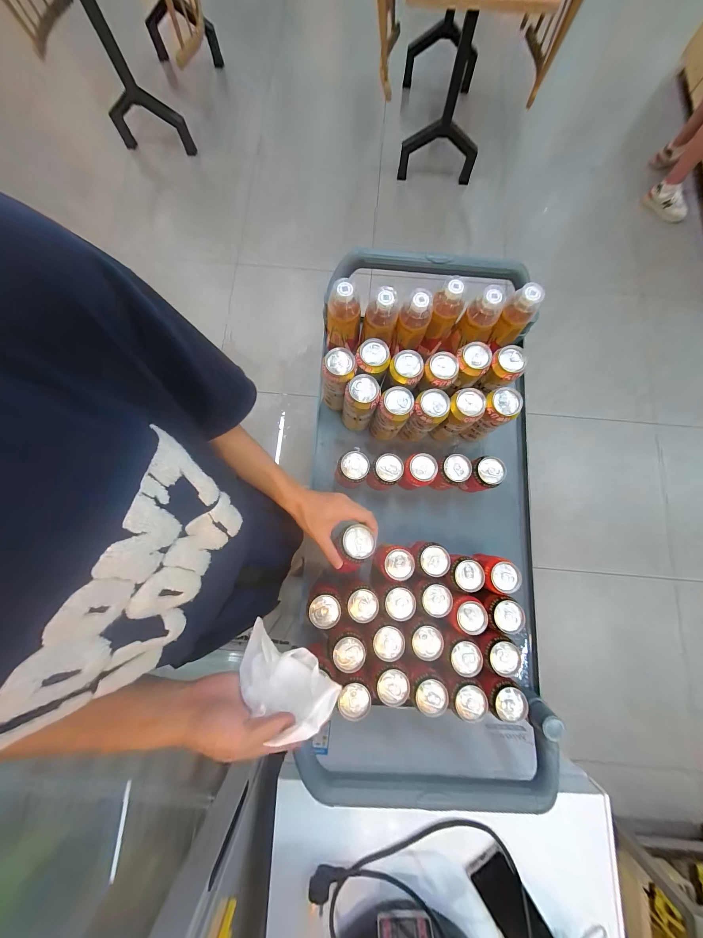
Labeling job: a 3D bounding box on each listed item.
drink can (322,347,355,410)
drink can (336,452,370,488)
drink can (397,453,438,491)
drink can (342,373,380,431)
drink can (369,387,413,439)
[{"bbox_3d":[-0.023,-0.175,0.606,0.058,0.152,0.057,0,79,0],"label":"drink can"},{"bbox_3d":[0.003,0.005,0.616,0.060,0.120,0.054,21,80,4],"label":"drink can"},{"bbox_3d":[0.132,0.010,0.622,0.058,0.120,0.058,0,79,0],"label":"drink can"},{"bbox_3d":[0.019,-0.126,0.606,0.063,0.152,0.059,0,79,0],"label":"drink can"},{"bbox_3d":[0.080,-0.106,0.604,0.061,0.147,0.060,0,79,0],"label":"drink can"}]

